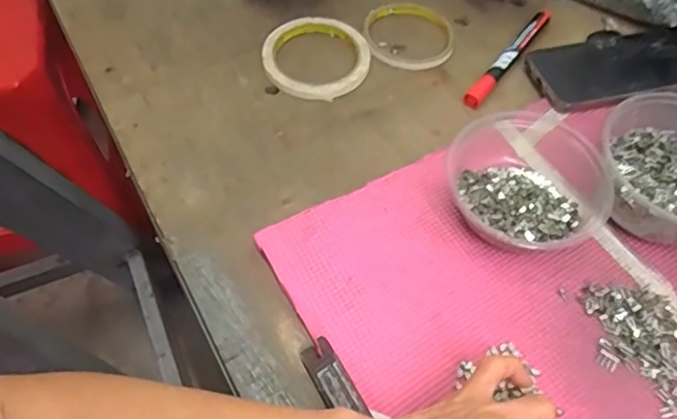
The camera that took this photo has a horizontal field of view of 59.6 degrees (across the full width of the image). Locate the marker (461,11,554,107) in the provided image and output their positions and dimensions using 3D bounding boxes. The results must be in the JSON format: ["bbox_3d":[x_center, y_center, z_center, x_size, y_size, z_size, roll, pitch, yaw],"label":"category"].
[{"bbox_3d":[0.160,-0.144,0.548,0.015,0.012,0.147,33,64,19],"label":"marker"}]

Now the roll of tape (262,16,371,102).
[{"bbox_3d":[-0.019,-0.143,0.548,0.098,0.009,0.102,0,58,0],"label":"roll of tape"}]

